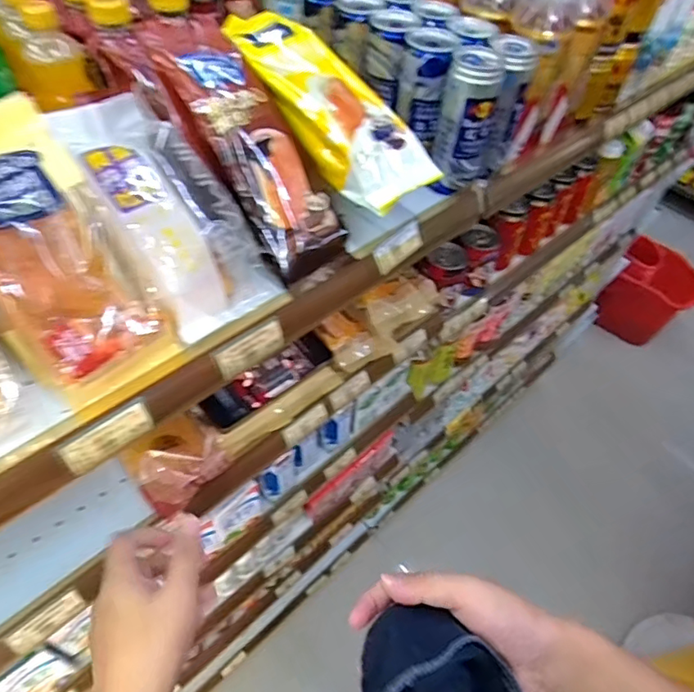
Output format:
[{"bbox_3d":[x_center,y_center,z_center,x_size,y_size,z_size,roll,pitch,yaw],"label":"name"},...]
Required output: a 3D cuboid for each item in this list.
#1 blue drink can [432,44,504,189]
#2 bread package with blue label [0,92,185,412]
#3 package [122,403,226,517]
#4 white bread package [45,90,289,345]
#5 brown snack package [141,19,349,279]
[{"bbox_3d":[0.119,-0.221,0.521,0.055,0.116,0.051,18,52,8],"label":"blue drink can"},{"bbox_3d":[-0.193,-0.061,0.340,0.091,0.033,0.194,-40,107,-30],"label":"bread package with blue label"},{"bbox_3d":[-0.166,0.112,0.526,0.087,0.034,0.075,-37,91,-26],"label":"package"},{"bbox_3d":[-0.135,-0.108,0.405,0.102,0.054,0.198,-34,92,-28],"label":"white bread package"},{"bbox_3d":[-0.087,-0.180,0.459,0.078,0.034,0.248,-33,94,-28],"label":"brown snack package"}]

